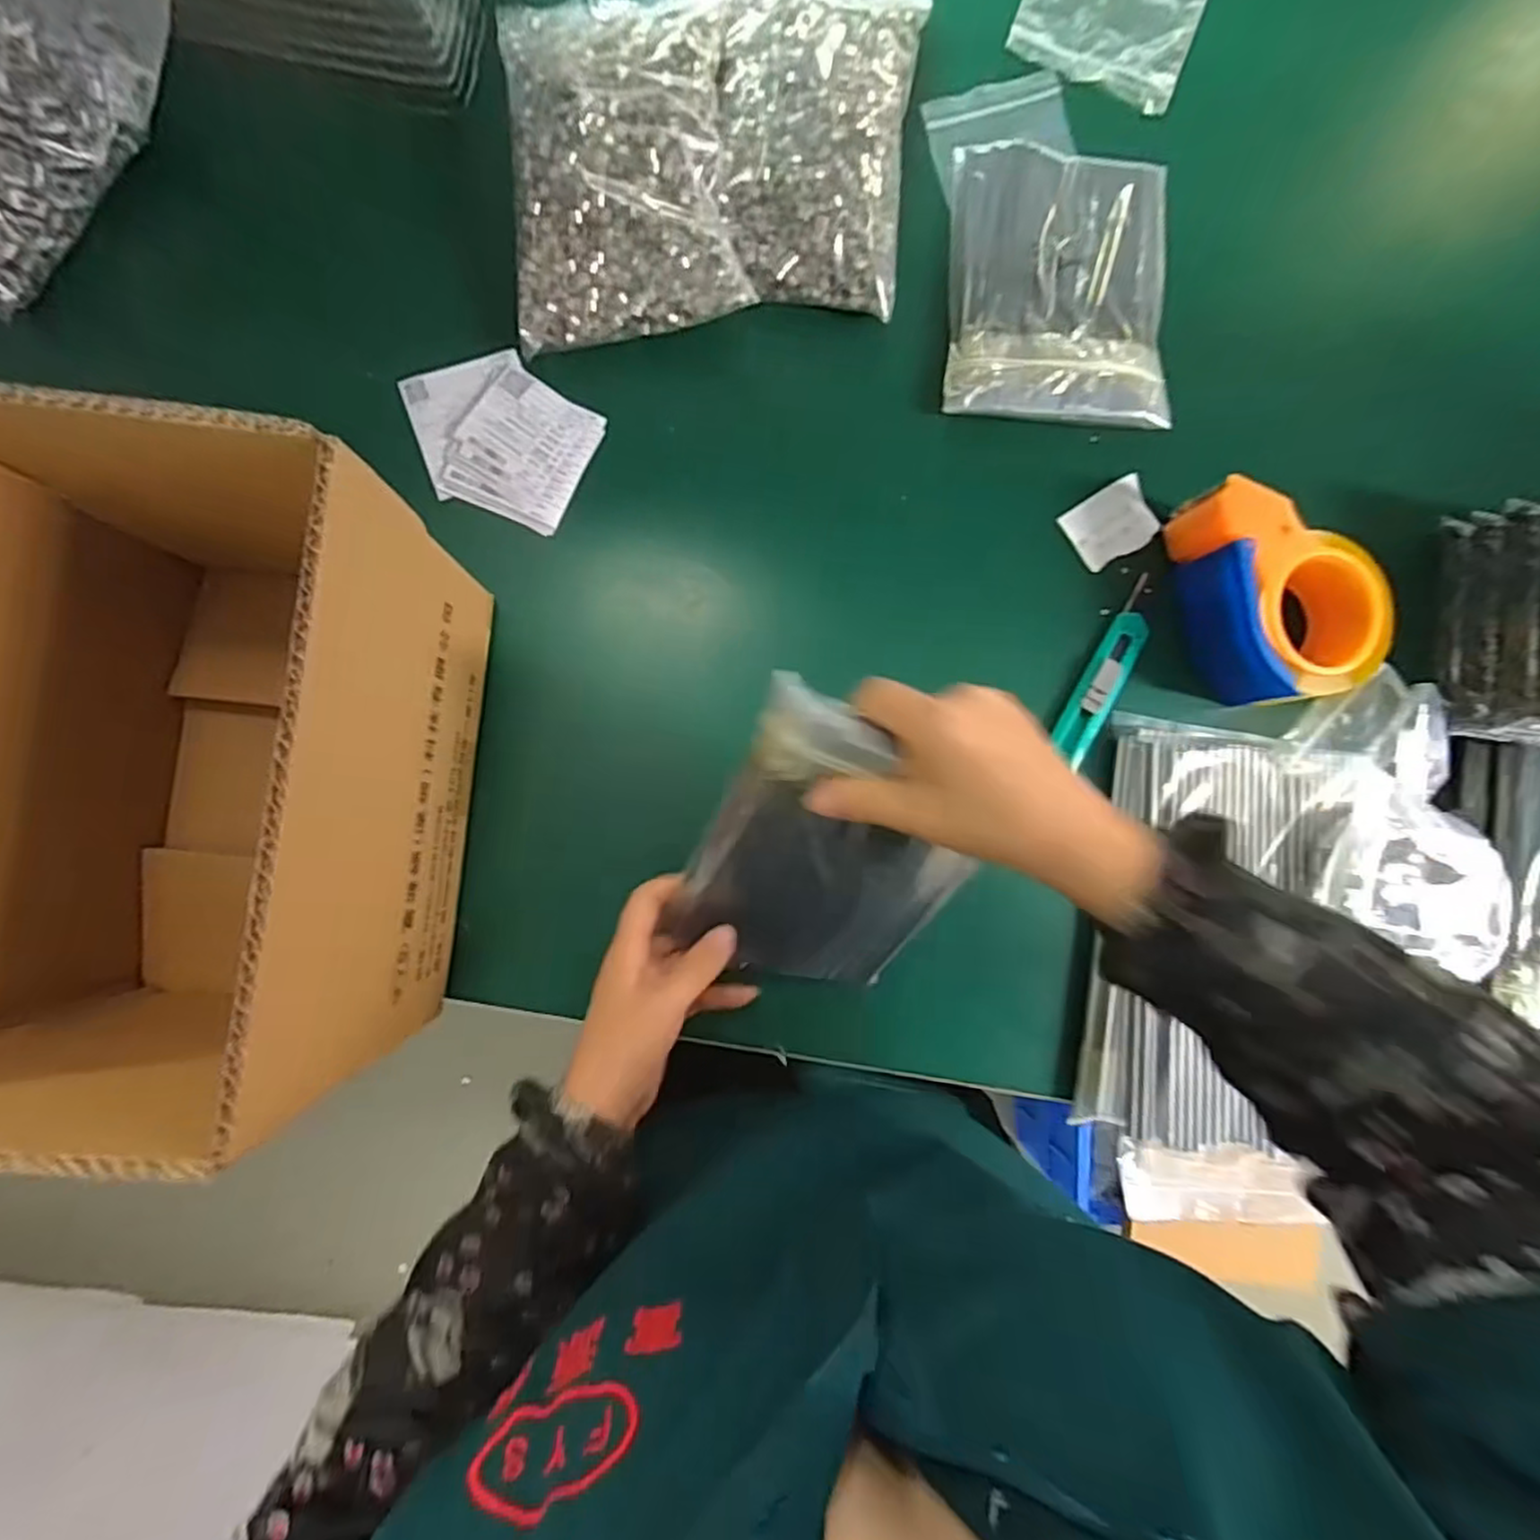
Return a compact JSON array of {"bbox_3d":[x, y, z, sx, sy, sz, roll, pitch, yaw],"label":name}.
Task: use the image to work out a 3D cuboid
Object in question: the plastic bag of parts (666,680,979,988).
[{"bbox_3d":[0.033,0.053,0.358,0.133,0.027,0.178,17,126,-13],"label":"plastic bag of parts"}]

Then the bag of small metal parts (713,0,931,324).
[{"bbox_3d":[0.029,-0.414,0.444,0.122,0.039,0.216,7,87,-5],"label":"bag of small metal parts"}]

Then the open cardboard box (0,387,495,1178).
[{"bbox_3d":[-0.258,-0.005,0.322,0.179,0.178,0.277,6,87,-6],"label":"open cardboard box"}]

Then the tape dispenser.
[{"bbox_3d":[0.323,-0.109,0.440,0.110,0.061,0.132,-5,88,-6],"label":"tape dispenser"}]

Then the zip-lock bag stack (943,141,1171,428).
[{"bbox_3d":[0.195,-0.325,0.465,0.149,0.023,0.185,1,87,-6],"label":"zip-lock bag stack"}]

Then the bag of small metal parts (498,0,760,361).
[{"bbox_3d":[-0.092,-0.380,0.431,0.135,0.050,0.213,-6,88,-6],"label":"bag of small metal parts"}]

